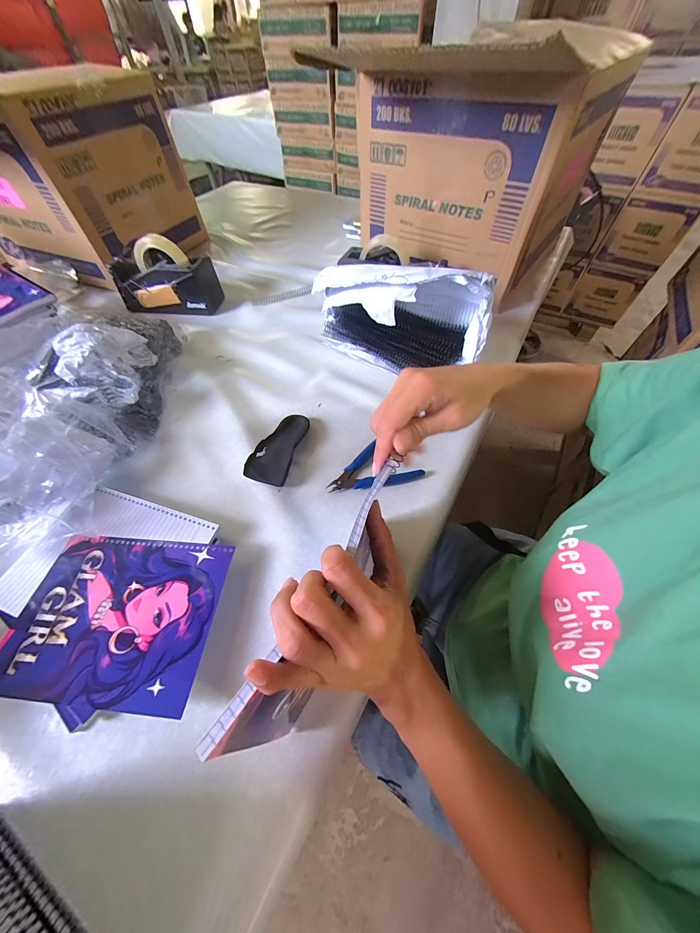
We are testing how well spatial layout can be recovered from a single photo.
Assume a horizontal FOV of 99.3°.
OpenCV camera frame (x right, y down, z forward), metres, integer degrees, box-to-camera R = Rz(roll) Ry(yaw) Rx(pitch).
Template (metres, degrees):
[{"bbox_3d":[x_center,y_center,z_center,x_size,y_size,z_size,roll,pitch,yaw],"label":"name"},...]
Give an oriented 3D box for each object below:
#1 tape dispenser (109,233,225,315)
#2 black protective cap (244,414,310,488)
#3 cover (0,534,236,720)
[{"bbox_3d":[-0.389,-0.394,0.619,0.203,0.128,0.074,6,57,7],"label":"tape dispenser"},{"bbox_3d":[-0.099,-0.028,0.421,0.058,0.018,0.118,11,57,10],"label":"black protective cap"},{"bbox_3d":[-0.229,0.142,0.293,0.191,0.004,0.143,3,55,4],"label":"cover"}]

